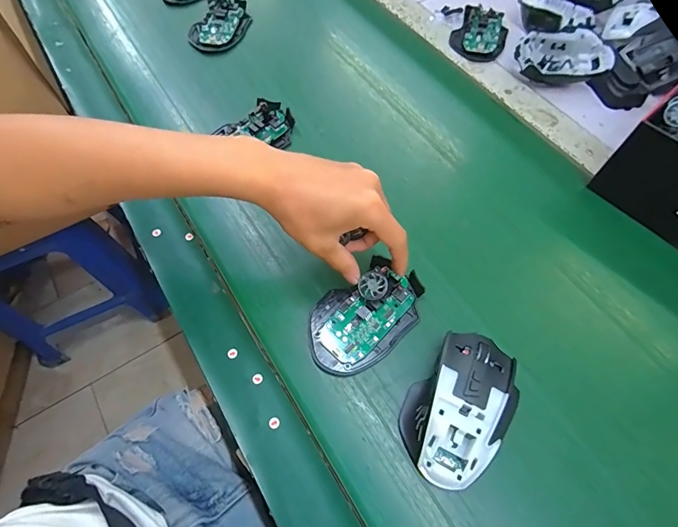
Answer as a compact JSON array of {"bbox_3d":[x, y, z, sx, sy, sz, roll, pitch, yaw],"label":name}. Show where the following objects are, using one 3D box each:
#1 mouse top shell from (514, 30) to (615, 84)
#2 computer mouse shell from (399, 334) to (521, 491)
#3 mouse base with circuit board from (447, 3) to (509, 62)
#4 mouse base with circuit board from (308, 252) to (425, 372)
[{"bbox_3d":[0.288,-0.267,0.512,0.119,0.030,0.065,3,75,-2],"label":"mouse top shell"},{"bbox_3d":[0.094,0.109,0.305,0.073,0.037,0.116,27,65,14],"label":"computer mouse shell"},{"bbox_3d":[0.202,-0.327,0.561,0.072,0.015,0.102,24,64,12],"label":"mouse base with circuit board"},{"bbox_3d":[0.025,0.044,0.347,0.112,0.023,0.071,-32,66,-16],"label":"mouse base with circuit board"}]

